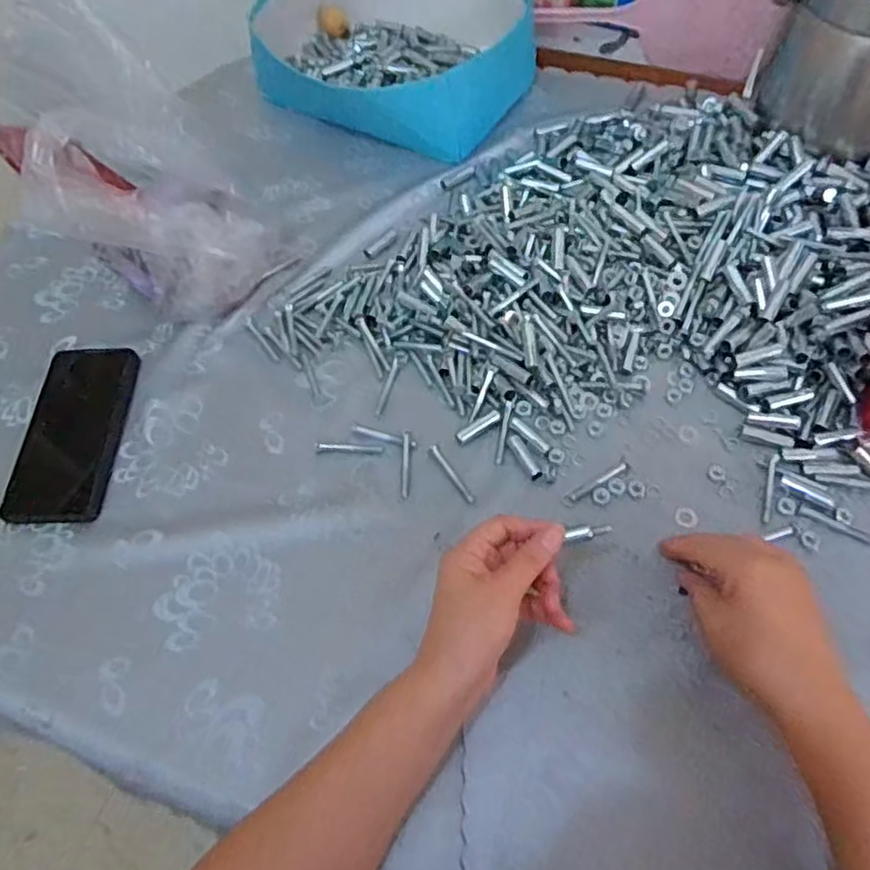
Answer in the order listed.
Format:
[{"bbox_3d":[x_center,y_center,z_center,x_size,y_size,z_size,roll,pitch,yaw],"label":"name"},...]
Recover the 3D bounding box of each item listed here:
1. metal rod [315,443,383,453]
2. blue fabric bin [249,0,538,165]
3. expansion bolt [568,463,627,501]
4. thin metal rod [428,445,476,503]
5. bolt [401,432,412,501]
[{"bbox_3d":[-0.069,0.010,0.558,0.054,0.004,0.007,1,59,4],"label":"metal rod"},{"bbox_3d":[-0.055,-0.447,0.791,0.306,0.098,0.190,24,63,17],"label":"blue fabric bin"},{"bbox_3d":[0.125,0.036,0.528,0.053,0.006,0.008,-27,61,-13],"label":"expansion bolt"},{"bbox_3d":[0.013,0.030,0.544,0.009,0.004,0.058,-29,61,-14],"label":"thin metal rod"},{"bbox_3d":[-0.022,0.022,0.544,0.007,0.004,0.058,0,59,3],"label":"bolt"}]

